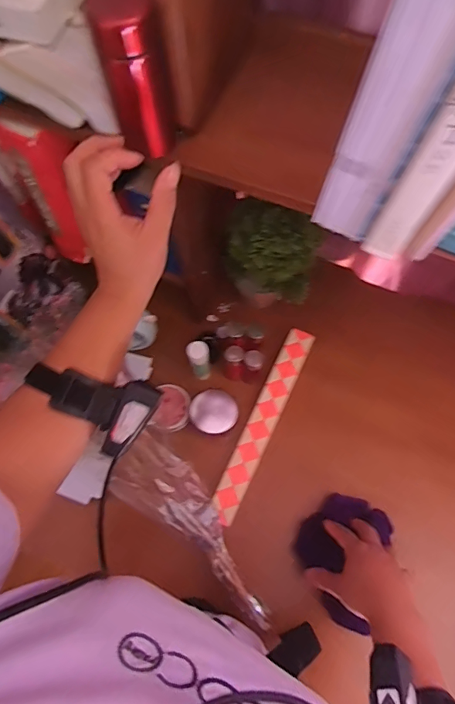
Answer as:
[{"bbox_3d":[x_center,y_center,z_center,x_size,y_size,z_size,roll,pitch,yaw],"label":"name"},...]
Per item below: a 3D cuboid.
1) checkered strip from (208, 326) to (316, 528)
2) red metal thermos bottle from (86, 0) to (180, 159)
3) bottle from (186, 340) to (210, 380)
[{"bbox_3d":[0.054,0.097,0.656,0.038,0.015,0.294,24,71,10],"label":"checkered strip"},{"bbox_3d":[-0.069,-0.214,0.361,0.053,0.130,0.042,-12,69,-4],"label":"red metal thermos bottle"},{"bbox_3d":[-0.040,0.015,0.663,0.029,0.095,0.029,-11,69,-4],"label":"bottle"}]

